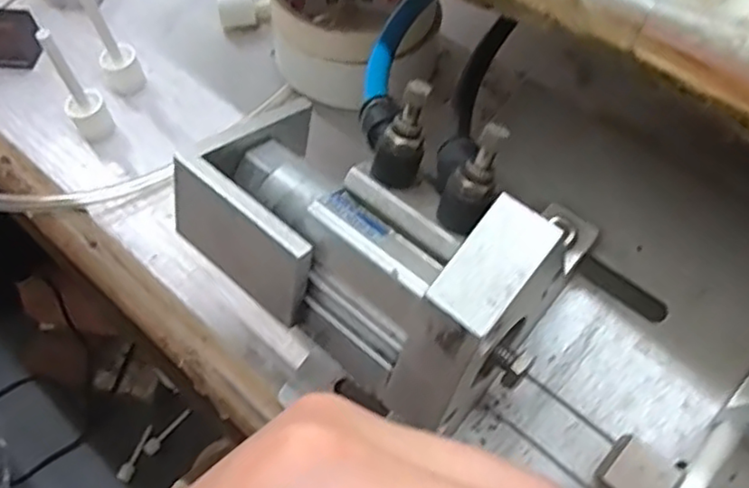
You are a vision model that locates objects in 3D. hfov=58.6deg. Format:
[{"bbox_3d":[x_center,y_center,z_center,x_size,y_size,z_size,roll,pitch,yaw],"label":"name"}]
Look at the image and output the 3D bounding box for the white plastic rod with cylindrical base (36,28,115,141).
[{"bbox_3d":[-0.148,-0.078,0.328,0.018,0.064,0.014,-29,62,-13],"label":"white plastic rod with cylindrical base"}]

